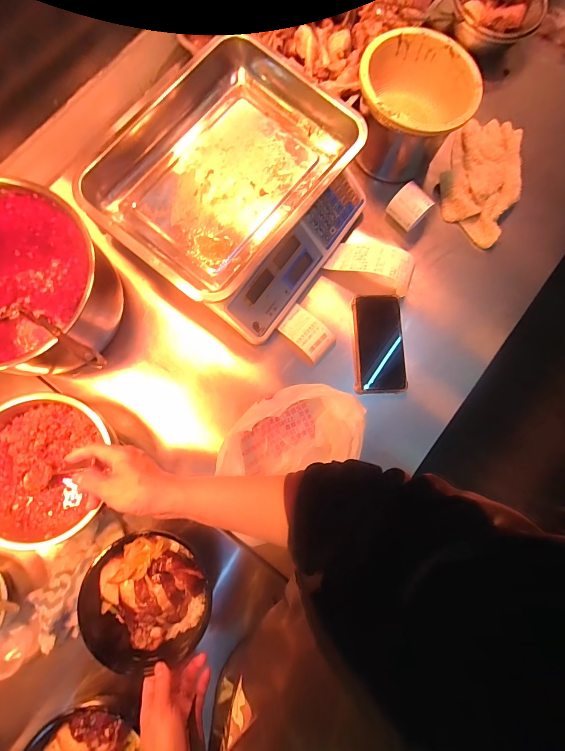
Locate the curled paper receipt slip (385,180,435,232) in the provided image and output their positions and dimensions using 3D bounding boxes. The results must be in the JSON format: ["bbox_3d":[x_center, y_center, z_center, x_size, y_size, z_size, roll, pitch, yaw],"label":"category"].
[{"bbox_3d":[0.219,-0.291,0.568,0.058,0.056,0.050,43,83,2],"label":"curled paper receipt slip"}]

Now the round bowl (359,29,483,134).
[{"bbox_3d":[0.211,-0.453,0.532,0.186,0.089,0.175,0,83,-4],"label":"round bowl"}]

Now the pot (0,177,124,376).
[{"bbox_3d":[-0.370,-0.127,0.441,0.256,0.136,0.237,0,83,-4],"label":"pot"}]

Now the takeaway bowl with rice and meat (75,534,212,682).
[{"bbox_3d":[-0.182,0.303,0.430,0.162,0.051,0.162,0,83,-4],"label":"takeaway bowl with rice and meat"}]

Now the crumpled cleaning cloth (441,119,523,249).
[{"bbox_3d":[0.371,-0.367,0.602,0.138,0.032,0.246,18,82,-1],"label":"crumpled cleaning cloth"}]

